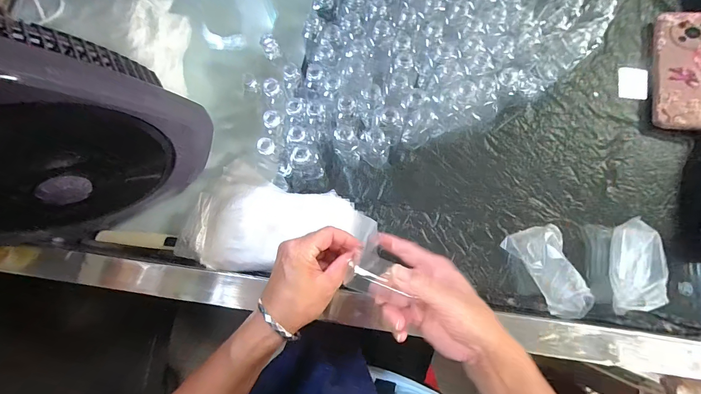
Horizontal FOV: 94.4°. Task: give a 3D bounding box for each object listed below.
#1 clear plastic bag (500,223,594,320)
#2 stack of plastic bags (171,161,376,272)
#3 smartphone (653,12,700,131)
[{"bbox_3d":[0.238,0.090,0.385,0.062,0.049,0.110,-19,79,-2],"label":"clear plastic bag"},{"bbox_3d":[-0.086,0.041,0.400,0.207,0.044,0.127,19,80,5],"label":"stack of plastic bags"},{"bbox_3d":[0.451,-0.171,0.431,0.080,0.009,0.169,7,81,11],"label":"smartphone"}]

